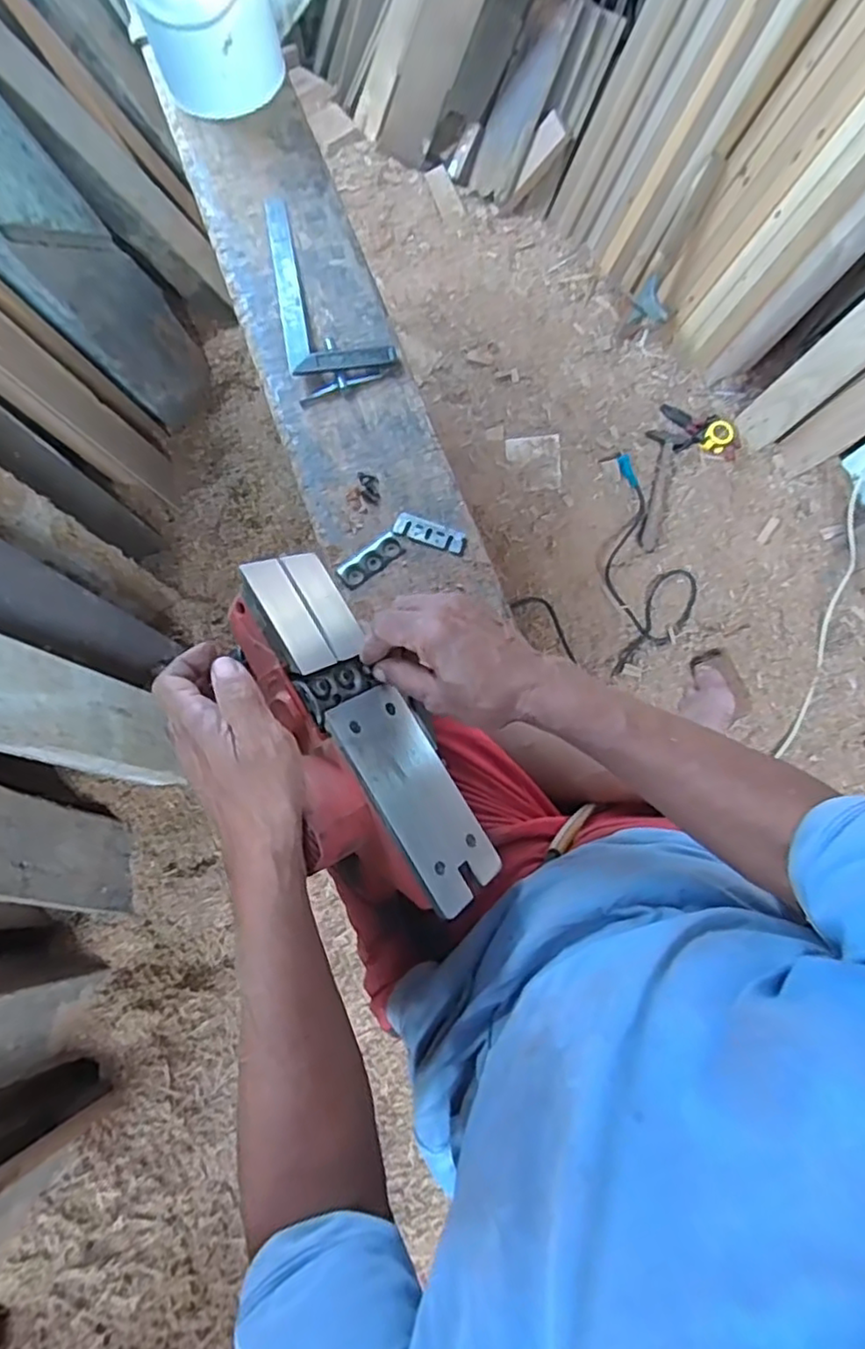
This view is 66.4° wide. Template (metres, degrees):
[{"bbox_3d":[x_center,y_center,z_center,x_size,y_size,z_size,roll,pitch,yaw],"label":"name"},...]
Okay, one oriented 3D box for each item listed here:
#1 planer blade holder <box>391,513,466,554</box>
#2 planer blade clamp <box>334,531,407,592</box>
[{"bbox_3d":[-0.003,-0.162,0.756,0.085,0.004,0.028,20,76,3],"label":"planer blade holder"},{"bbox_3d":[-0.070,-0.130,0.750,0.079,0.005,0.034,-38,80,-10],"label":"planer blade clamp"}]

